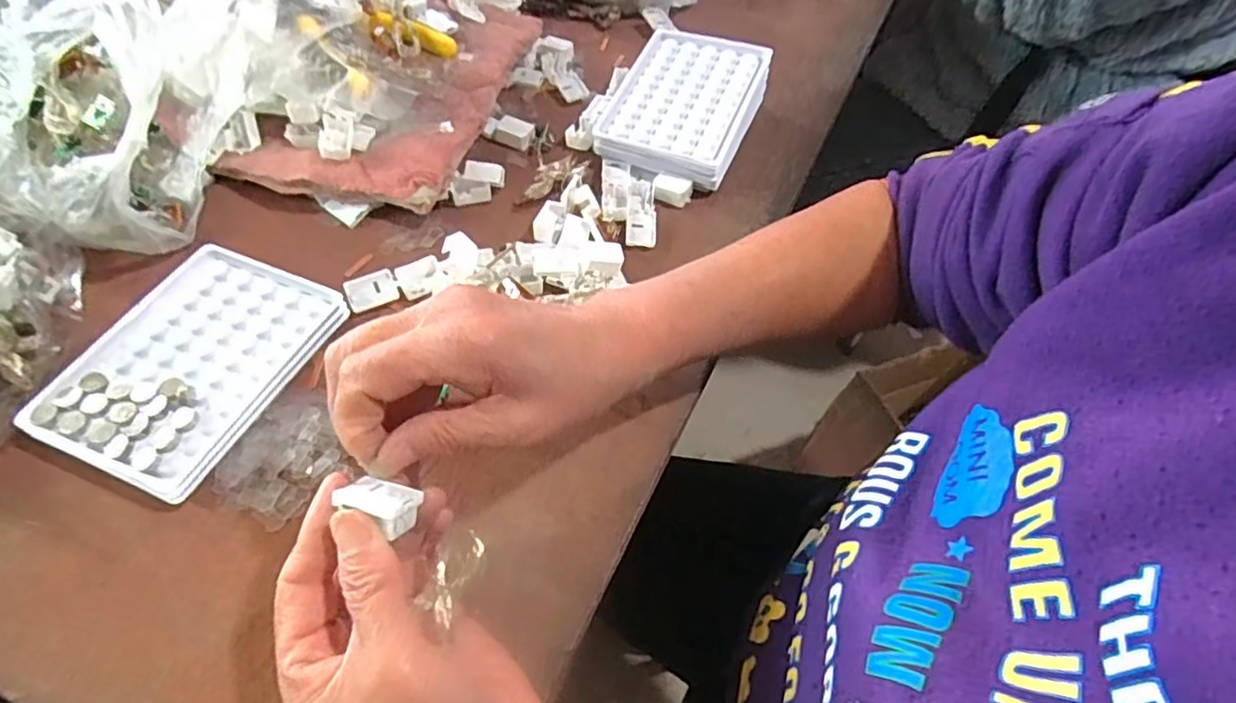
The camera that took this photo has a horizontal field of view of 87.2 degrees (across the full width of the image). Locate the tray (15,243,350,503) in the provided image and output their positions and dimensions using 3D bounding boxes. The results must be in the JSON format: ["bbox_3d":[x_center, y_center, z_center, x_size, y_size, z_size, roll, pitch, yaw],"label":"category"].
[{"bbox_3d":[-0.223,0.004,0.340,0.099,0.019,0.130,21,56,10],"label":"tray"}]

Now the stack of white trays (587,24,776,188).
[{"bbox_3d":[0.050,-0.182,0.482,0.100,0.041,0.129,22,56,10],"label":"stack of white trays"}]

